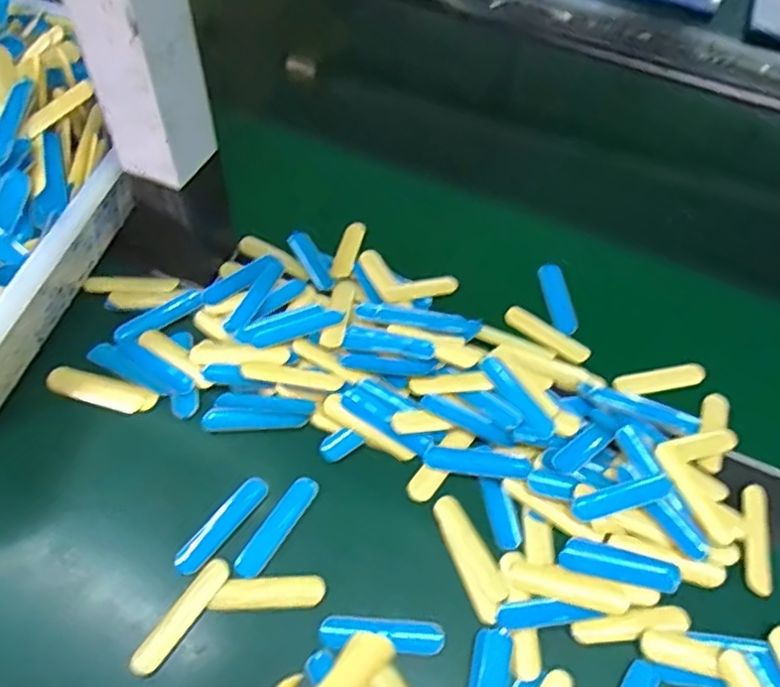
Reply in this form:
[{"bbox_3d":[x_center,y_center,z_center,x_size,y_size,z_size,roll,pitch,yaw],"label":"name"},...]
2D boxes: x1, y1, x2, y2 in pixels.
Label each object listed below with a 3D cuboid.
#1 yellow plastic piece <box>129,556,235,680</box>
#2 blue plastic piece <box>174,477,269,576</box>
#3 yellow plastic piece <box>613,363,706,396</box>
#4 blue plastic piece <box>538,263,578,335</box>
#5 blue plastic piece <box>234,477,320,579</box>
[{"bbox_3d":[-0.107,0.141,0.335,0.014,0.004,0.064,31,60,18],"label":"yellow plastic piece"},{"bbox_3d":[-0.093,0.100,0.359,0.015,0.006,0.063,34,61,19],"label":"blue plastic piece"},{"bbox_3d":[0.184,0.024,0.444,0.064,0.006,0.016,-10,57,-9],"label":"yellow plastic piece"},{"bbox_3d":[0.123,-0.033,0.477,0.016,0.006,0.063,-3,56,-4],"label":"blue plastic piece"},{"bbox_3d":[-0.063,0.101,0.362,0.015,0.004,0.063,29,59,17],"label":"blue plastic piece"}]

